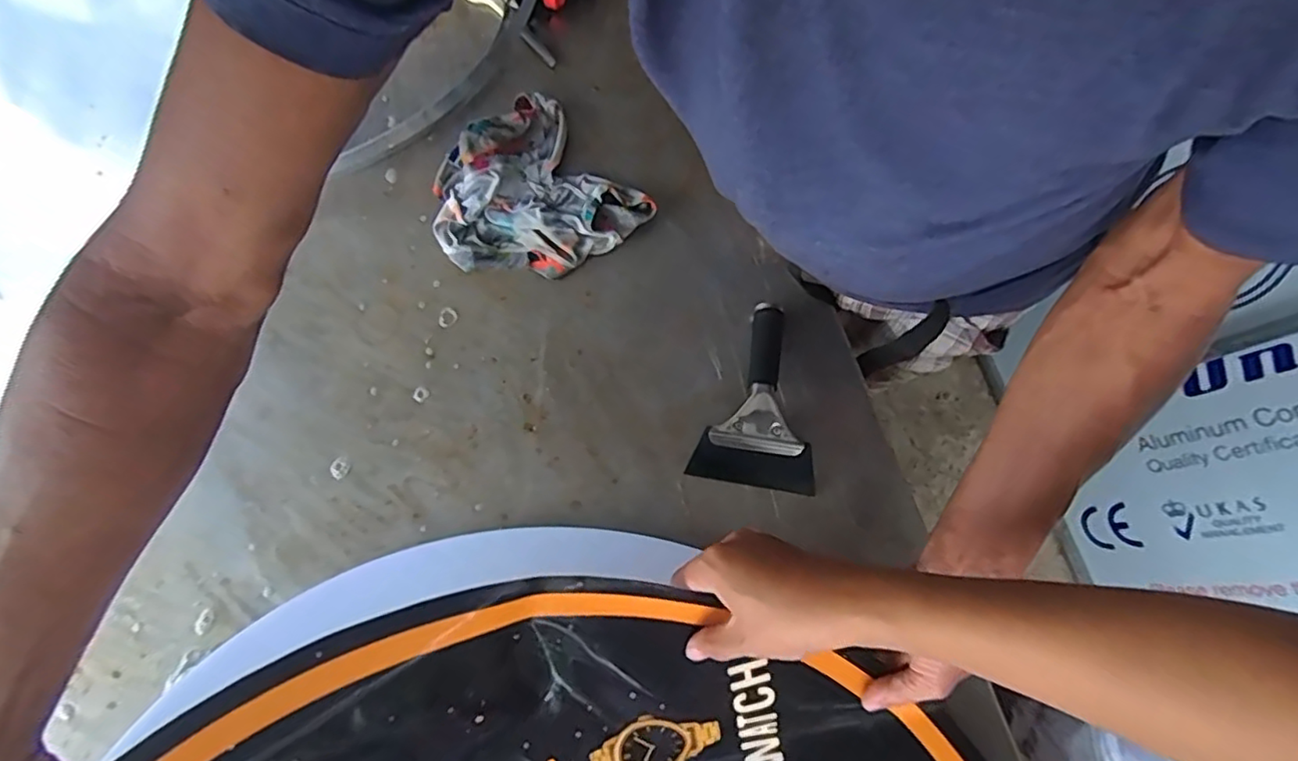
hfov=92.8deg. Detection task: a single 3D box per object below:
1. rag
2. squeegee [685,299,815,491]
[{"bbox_3d":[-0.128,-0.193,0.647,0.196,0.041,0.193,-39,81,-11],"label":"rag"},{"bbox_3d":[0.111,0.012,0.602,0.113,0.026,0.175,10,76,0],"label":"squeegee"}]

